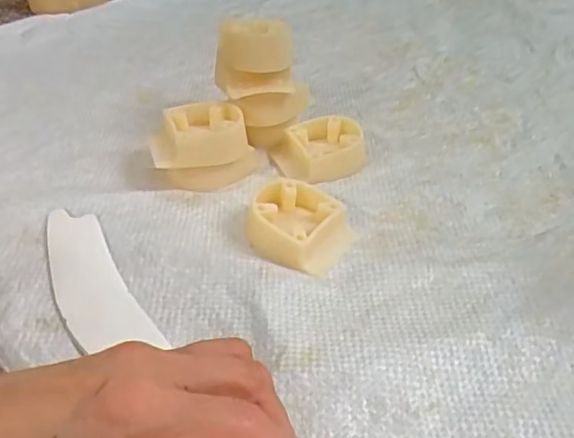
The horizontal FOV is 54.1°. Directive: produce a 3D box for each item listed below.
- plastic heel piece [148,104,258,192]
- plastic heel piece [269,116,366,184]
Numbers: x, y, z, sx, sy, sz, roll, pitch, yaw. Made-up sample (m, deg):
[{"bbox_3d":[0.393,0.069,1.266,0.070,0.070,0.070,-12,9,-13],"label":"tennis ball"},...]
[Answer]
[{"bbox_3d":[-0.055,-0.047,0.369,0.066,0.038,0.043,-8,40,-12],"label":"plastic heel piece"},{"bbox_3d":[0.022,-0.050,0.389,0.060,0.025,0.050,-6,40,-10],"label":"plastic heel piece"}]

